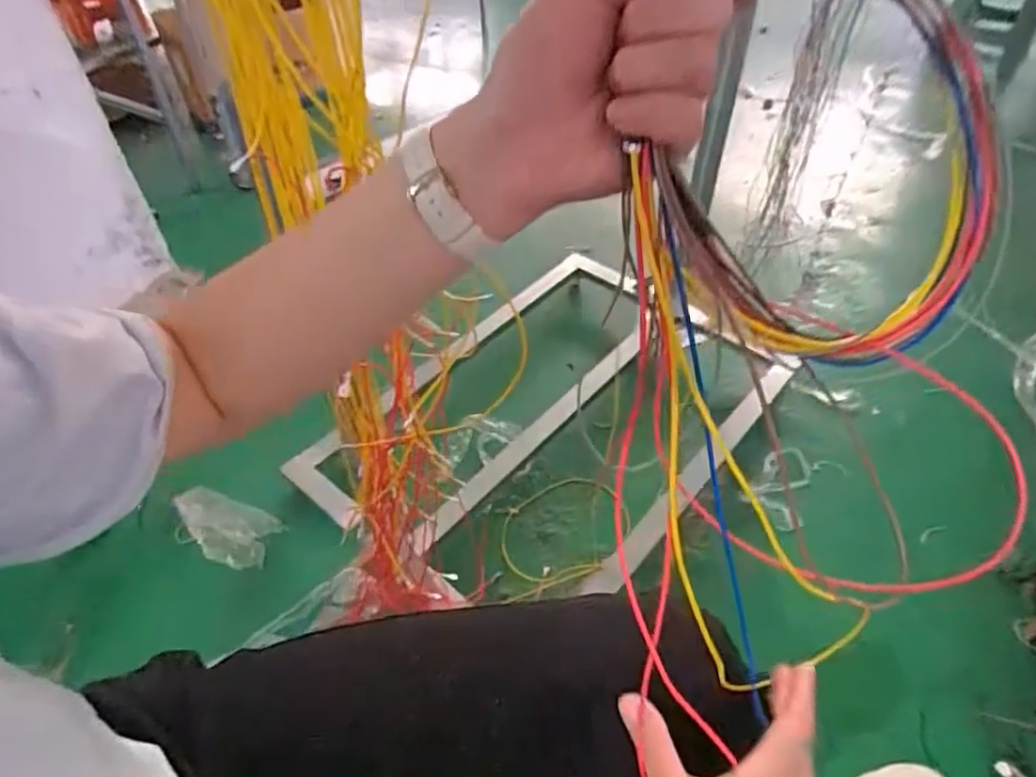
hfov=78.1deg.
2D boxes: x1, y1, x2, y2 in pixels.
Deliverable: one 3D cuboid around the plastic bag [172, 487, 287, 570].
[{"bbox_3d":[-0.562,0.264,1.216,0.206,0.061,0.119,14,48,14],"label":"plastic bag"}]

